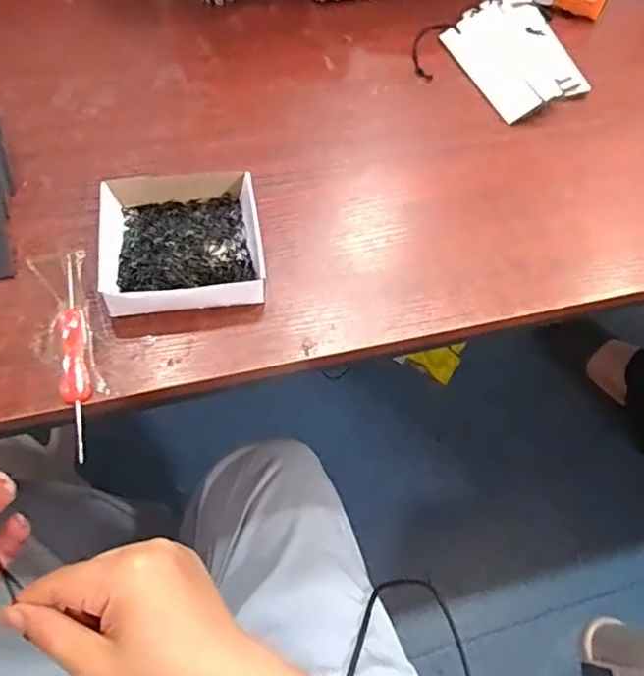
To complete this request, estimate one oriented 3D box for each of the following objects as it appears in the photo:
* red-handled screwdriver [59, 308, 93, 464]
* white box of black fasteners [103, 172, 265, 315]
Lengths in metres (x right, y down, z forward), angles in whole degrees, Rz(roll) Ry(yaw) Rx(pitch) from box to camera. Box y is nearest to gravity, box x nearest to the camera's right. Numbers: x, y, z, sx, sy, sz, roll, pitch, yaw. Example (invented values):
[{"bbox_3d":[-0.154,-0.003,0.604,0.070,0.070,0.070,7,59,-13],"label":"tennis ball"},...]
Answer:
[{"bbox_3d":[-0.150,0.026,0.357,0.017,0.014,0.095,-13,63,-12],"label":"red-handled screwdriver"},{"bbox_3d":[-0.094,-0.067,0.398,0.102,0.033,0.107,-7,62,-8],"label":"white box of black fasteners"}]

